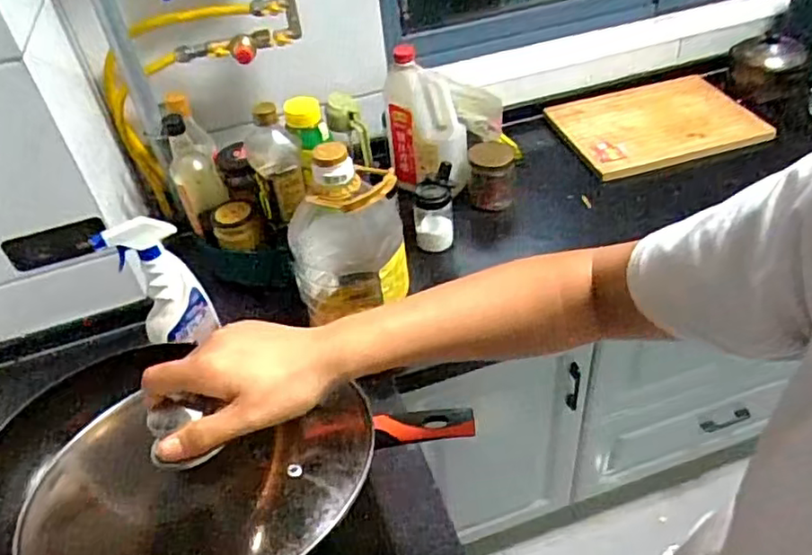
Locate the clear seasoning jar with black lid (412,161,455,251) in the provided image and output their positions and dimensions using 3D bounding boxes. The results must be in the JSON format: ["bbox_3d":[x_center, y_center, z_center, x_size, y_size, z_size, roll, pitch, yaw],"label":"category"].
[{"bbox_3d":[0.046,-0.131,1.074,0.067,0.153,0.072,-2,44,2],"label":"clear seasoning jar with black lid"}]

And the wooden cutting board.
[{"bbox_3d":[0.508,-0.323,1.298,0.343,0.028,0.277,-14,41,0],"label":"wooden cutting board"}]

